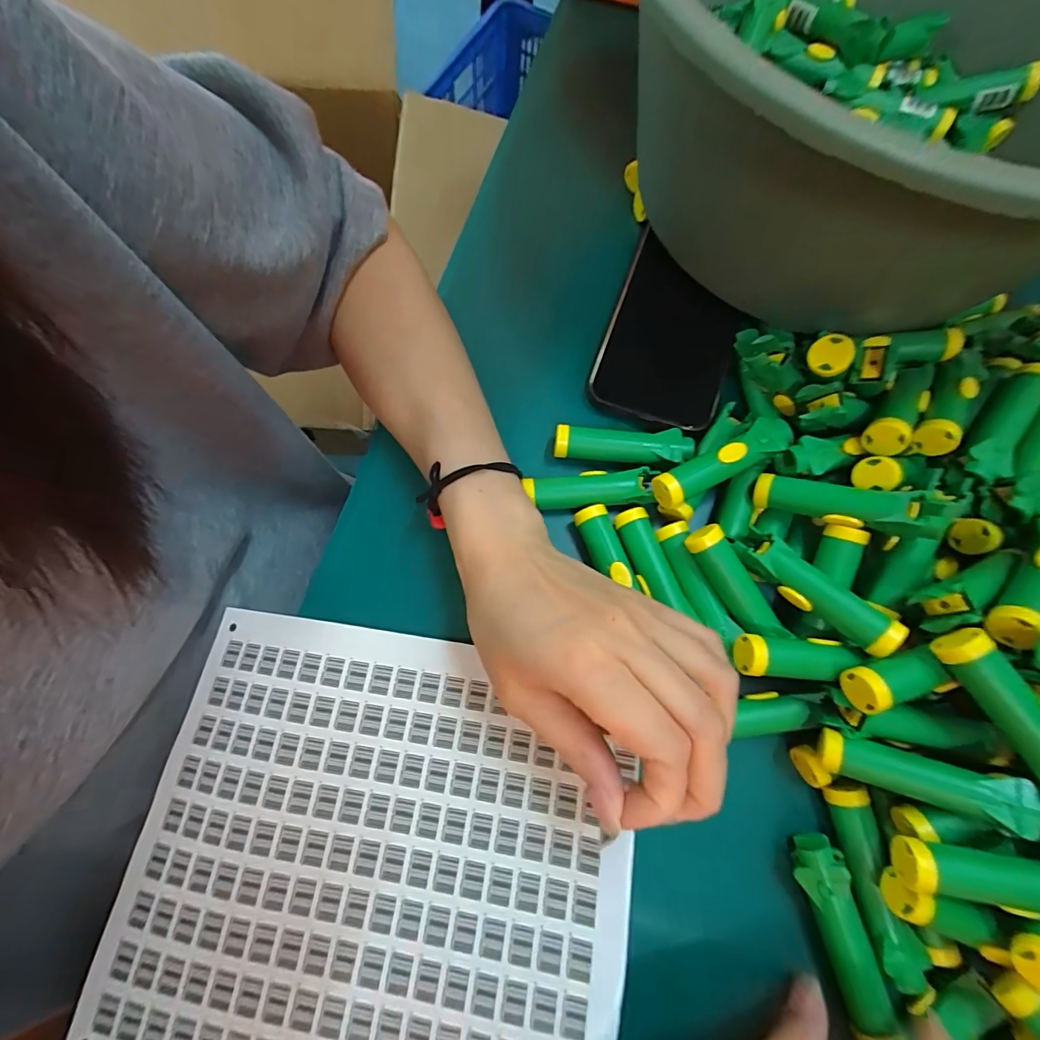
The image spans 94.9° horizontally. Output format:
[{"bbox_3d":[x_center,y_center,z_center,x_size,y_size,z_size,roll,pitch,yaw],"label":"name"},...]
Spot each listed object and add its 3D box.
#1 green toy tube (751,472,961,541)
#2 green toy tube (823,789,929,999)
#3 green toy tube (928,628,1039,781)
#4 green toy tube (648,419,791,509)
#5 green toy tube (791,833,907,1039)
[{"bbox_3d":[0.165,-0.008,0.245,0.083,0.017,0.021,15,72,37],"label":"green toy tube"},{"bbox_3d":[0.166,0.169,0.227,0.018,0.020,0.080,-9,75,-4],"label":"green toy tube"},{"bbox_3d":[0.205,0.082,0.195,0.016,0.016,0.076,-28,78,-9],"label":"green toy tube"},{"bbox_3d":[0.114,-0.032,0.267,0.084,0.027,0.019,-27,78,-9],"label":"green toy tube"},{"bbox_3d":[0.148,0.190,0.218,0.022,0.019,0.080,-13,76,-5],"label":"green toy tube"}]

